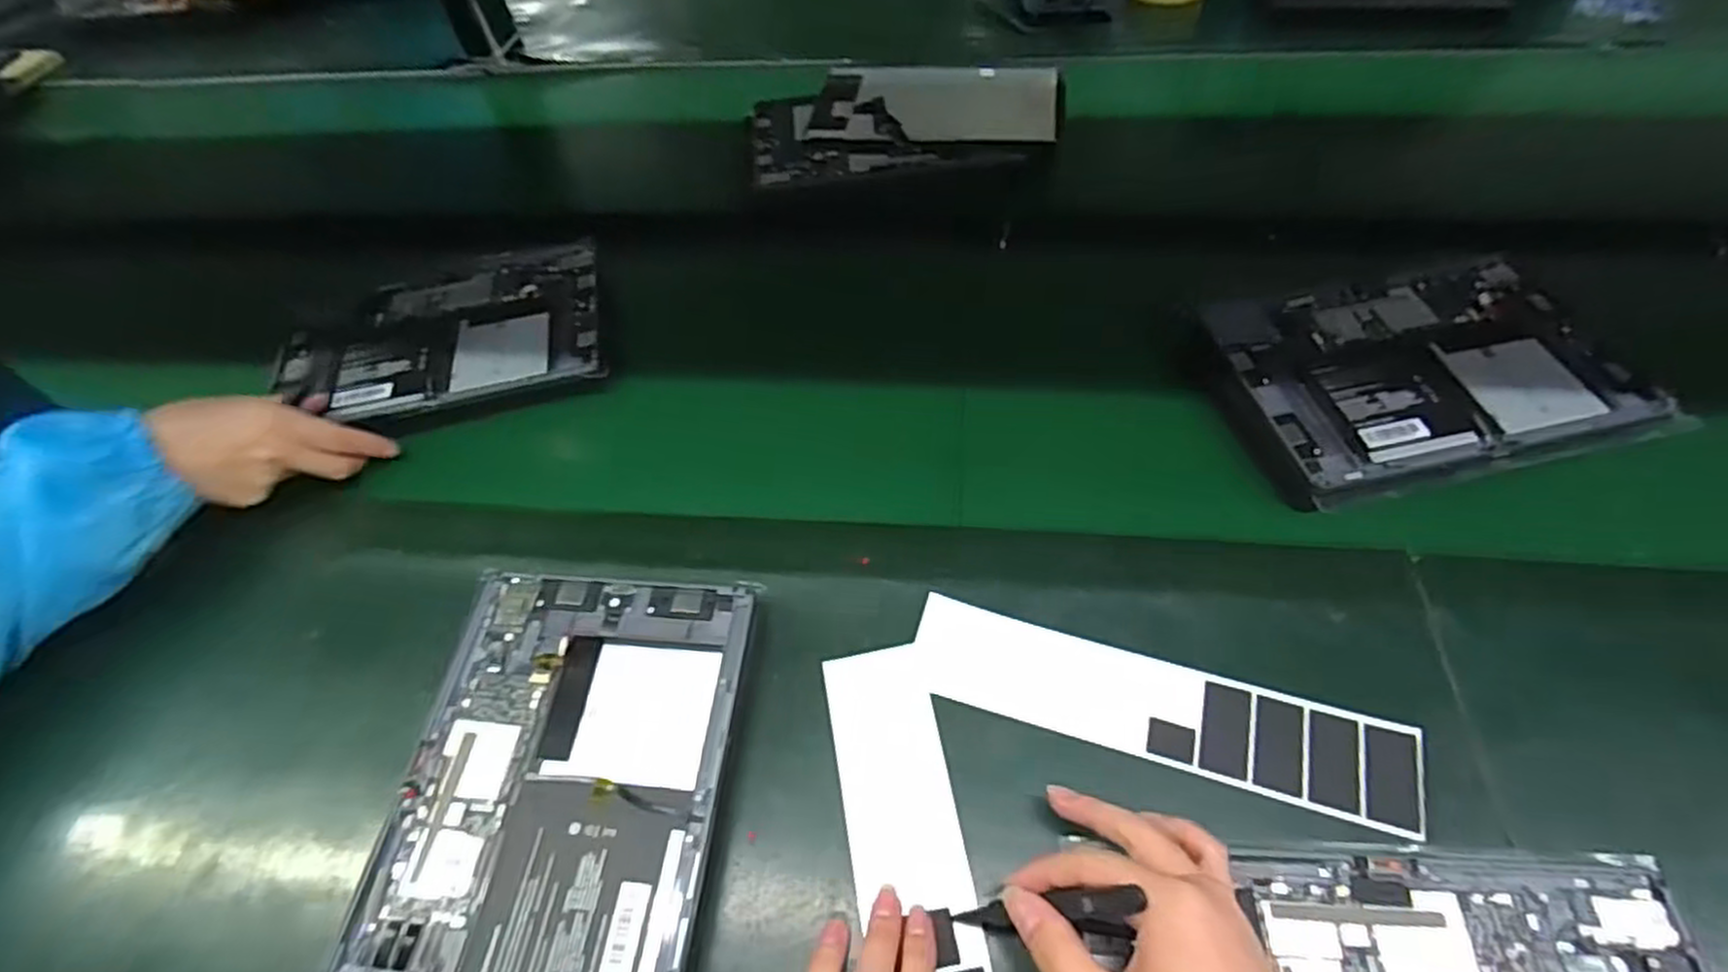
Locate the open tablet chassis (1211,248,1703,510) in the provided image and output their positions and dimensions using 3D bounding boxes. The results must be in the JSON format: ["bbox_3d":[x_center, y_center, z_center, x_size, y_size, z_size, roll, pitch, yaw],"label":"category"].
[{"bbox_3d":[0.382,-0.078,0.520,0.256,0.022,0.172,-11,55,-5],"label":"open tablet chassis"}]

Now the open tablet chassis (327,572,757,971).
[{"bbox_3d":[-0.159,0.166,0.389,0.167,0.009,0.256,2,56,6],"label":"open tablet chassis"}]

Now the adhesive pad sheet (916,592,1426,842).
[{"bbox_3d":[0.161,0.123,0.419,0.266,0.007,0.057,14,63,12],"label":"adhesive pad sheet"}]

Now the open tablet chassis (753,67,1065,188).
[{"bbox_3d":[0.043,-0.364,0.745,0.299,0.029,0.182,-1,55,2],"label":"open tablet chassis"}]

